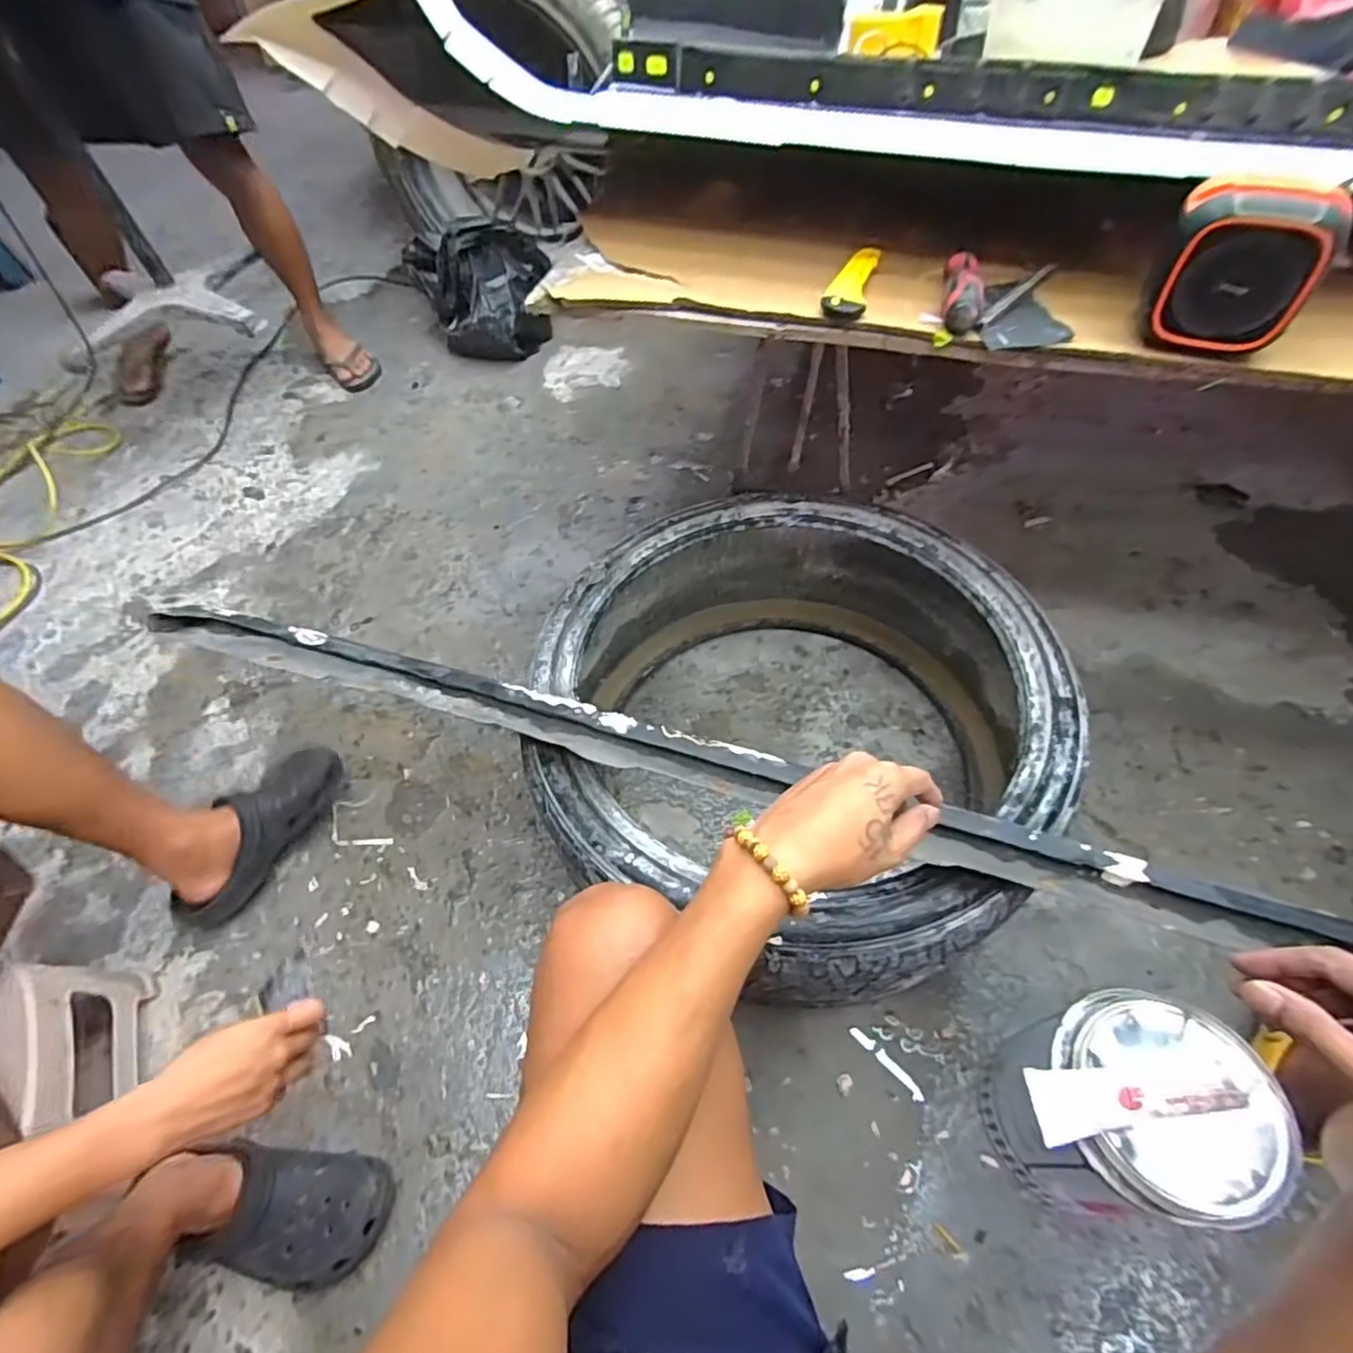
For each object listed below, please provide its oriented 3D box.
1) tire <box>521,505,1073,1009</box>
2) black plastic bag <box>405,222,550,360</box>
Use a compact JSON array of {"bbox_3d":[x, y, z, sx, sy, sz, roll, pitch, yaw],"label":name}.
[{"bbox_3d":[0.145,0.057,0.840,0.583,0.246,0.628,0,56,4],"label":"tire"},{"bbox_3d":[-0.456,-0.920,1.579,0.303,0.238,0.264,-20,57,-9],"label":"black plastic bag"}]

